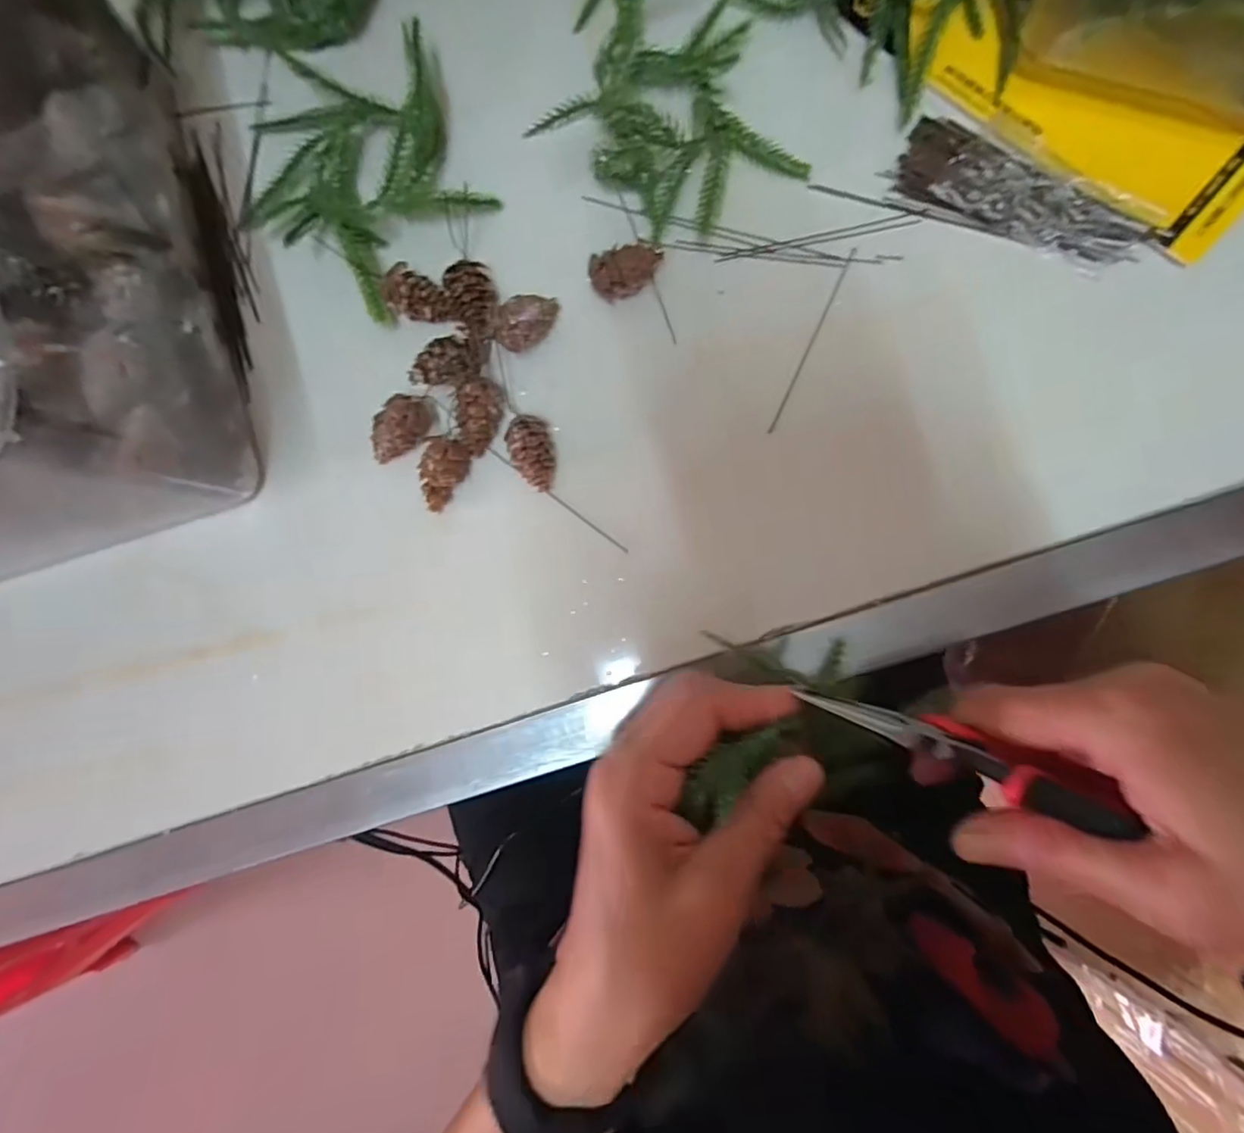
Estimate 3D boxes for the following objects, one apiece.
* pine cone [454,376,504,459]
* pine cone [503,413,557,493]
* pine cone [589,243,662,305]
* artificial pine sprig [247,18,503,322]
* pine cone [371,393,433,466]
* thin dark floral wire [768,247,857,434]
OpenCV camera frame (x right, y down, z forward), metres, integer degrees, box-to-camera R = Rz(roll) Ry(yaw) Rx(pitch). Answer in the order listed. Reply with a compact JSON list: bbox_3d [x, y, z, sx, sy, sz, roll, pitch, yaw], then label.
[{"bbox_3d":[-0.068,-0.071,0.289,0.021,0.027,0.031,-3,86,4],"label":"pine cone"},{"bbox_3d":[-0.042,-0.054,0.288,0.019,0.022,0.035,-18,85,3],"label":"pine cone"},{"bbox_3d":[0.003,-0.141,0.289,0.034,0.019,0.018,-13,86,3],"label":"pine cone"},{"bbox_3d":[-0.128,-0.199,0.298,0.118,0.026,0.129,0,87,4],"label":"artificial pine sprig"},{"bbox_3d":[-0.107,-0.066,0.289,0.017,0.022,0.036,37,90,5],"label":"pine cone"},{"bbox_3d":[0.092,-0.110,0.291,0.004,0.004,0.100,25,91,5],"label":"thin dark floral wire"}]

